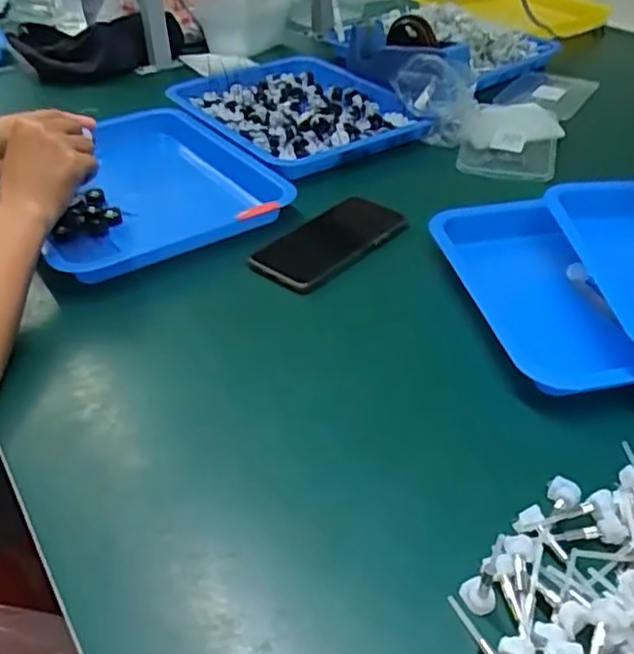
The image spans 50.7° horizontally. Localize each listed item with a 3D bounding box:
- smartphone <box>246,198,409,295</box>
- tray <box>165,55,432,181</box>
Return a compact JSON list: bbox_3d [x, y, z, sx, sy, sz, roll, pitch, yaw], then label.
[{"bbox_3d":[0.008,-0.088,0.677,0.165,0.015,0.088,-35,54,-30],"label":"smartphone"},{"bbox_3d":[-0.041,-0.302,0.923,0.233,0.071,0.336,-29,46,-30],"label":"tray"}]

